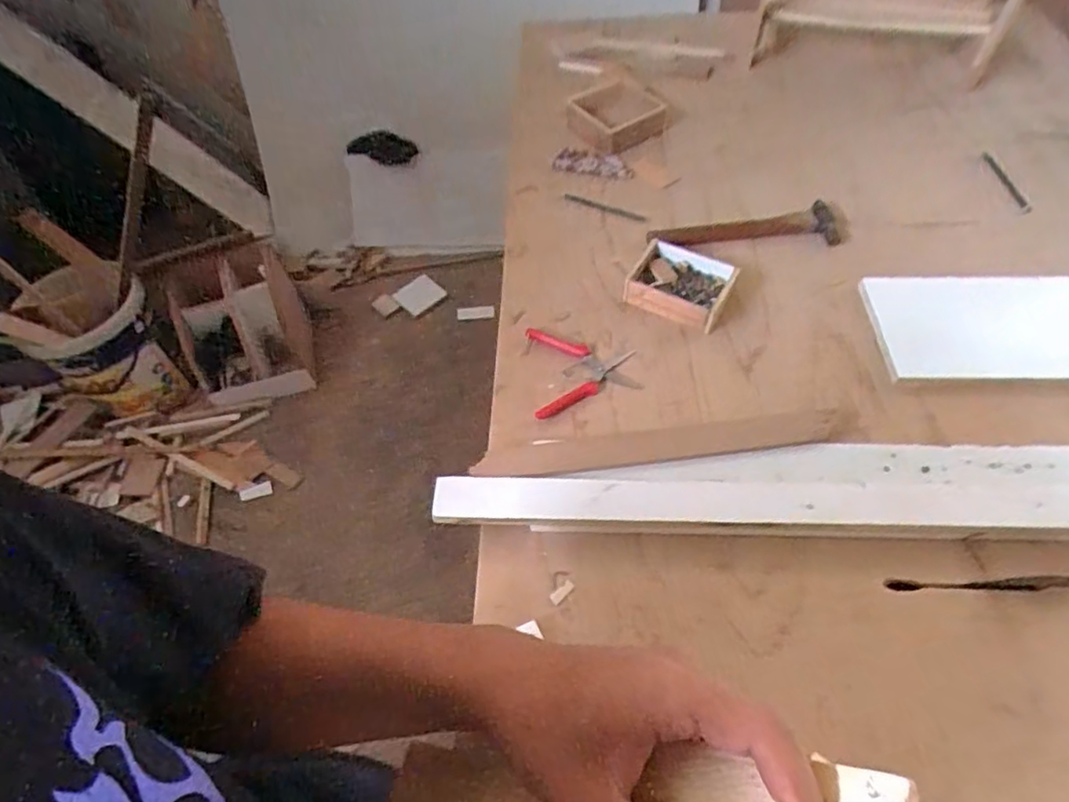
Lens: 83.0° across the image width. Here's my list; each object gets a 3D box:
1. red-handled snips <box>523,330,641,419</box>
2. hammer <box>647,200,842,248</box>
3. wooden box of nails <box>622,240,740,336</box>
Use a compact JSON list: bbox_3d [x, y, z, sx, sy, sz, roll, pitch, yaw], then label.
[{"bbox_3d":[0.069,-0.047,0.846,0.145,0.012,0.149,-6,55,1],"label":"red-handled snips"},{"bbox_3d":[0.341,-0.276,0.981,0.297,0.030,0.065,-4,55,2],"label":"hammer"},{"bbox_3d":[0.217,-0.173,0.905,0.148,0.046,0.115,21,60,19],"label":"wooden box of nails"}]

